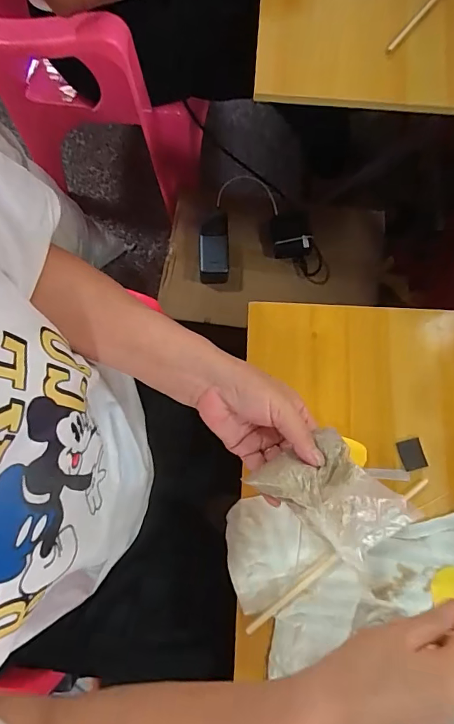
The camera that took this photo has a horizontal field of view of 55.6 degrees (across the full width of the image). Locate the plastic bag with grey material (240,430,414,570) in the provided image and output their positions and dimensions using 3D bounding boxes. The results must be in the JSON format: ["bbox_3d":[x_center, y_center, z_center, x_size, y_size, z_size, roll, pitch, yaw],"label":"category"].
[{"bbox_3d":[0.083,0.106,0.341,0.079,0.036,0.100,-42,80,-9],"label":"plastic bag with grey material"}]

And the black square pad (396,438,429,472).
[{"bbox_3d":[0.192,0.096,0.446,0.024,0.004,0.030,-13,77,-3],"label":"black square pad"}]

